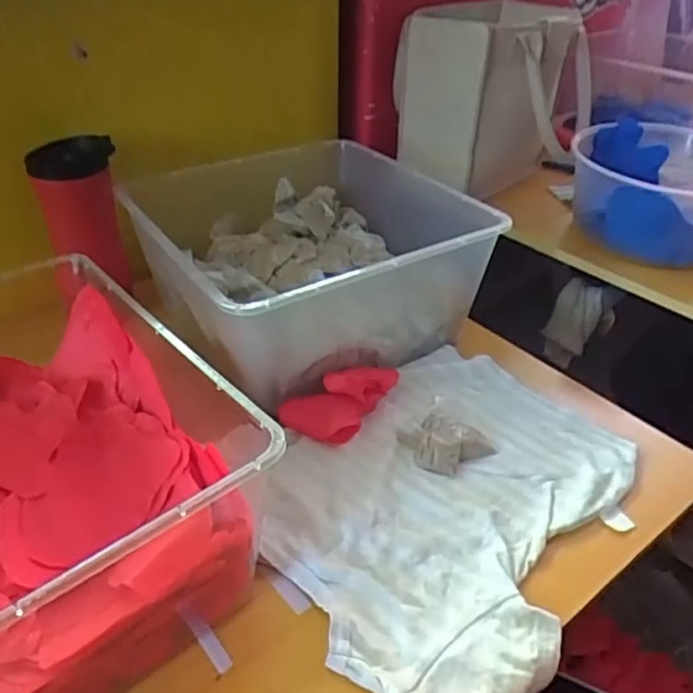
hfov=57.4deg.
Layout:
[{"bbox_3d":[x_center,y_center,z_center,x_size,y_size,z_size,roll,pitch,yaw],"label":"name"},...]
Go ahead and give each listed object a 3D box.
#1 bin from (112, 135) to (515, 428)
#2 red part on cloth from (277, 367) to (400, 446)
[{"bbox_3d":[-0.032,-0.096,0.670,0.326,0.138,0.305,-21,42,-28],"label":"bin"},{"bbox_3d":[0.005,0.046,0.562,0.119,0.040,0.050,-21,42,-28],"label":"red part on cloth"}]

